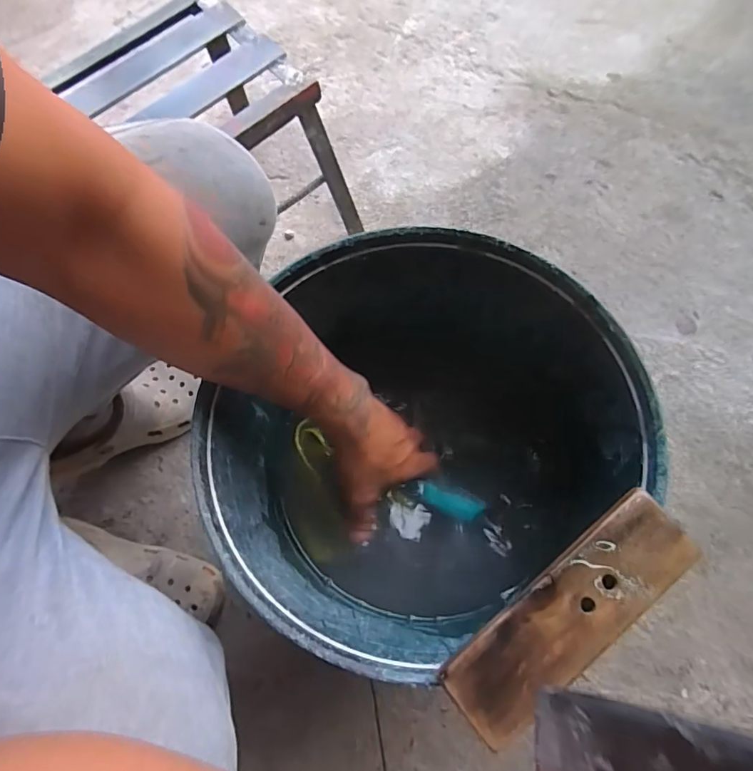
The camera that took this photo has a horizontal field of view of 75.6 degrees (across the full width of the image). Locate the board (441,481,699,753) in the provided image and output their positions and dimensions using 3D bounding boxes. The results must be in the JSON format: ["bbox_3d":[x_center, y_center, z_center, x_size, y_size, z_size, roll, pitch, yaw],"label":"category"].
[{"bbox_3d":[0.103,0.119,0.255,0.148,0.012,0.046,-38,72,-6],"label":"board"}]

